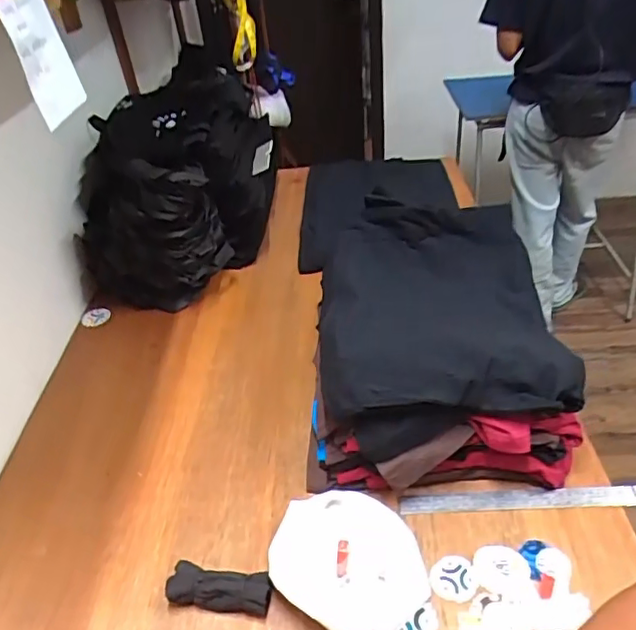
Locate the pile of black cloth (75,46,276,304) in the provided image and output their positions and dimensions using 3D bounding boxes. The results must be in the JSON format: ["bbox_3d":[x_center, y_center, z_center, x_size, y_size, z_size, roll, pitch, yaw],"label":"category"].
[{"bbox_3d":[-0.302,-0.270,1.262,0.389,0.300,0.533,-4,38,3],"label":"pile of black cloth"}]

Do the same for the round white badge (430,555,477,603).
[{"bbox_3d":[0.167,0.325,0.712,0.054,0.005,0.056,-4,38,3],"label":"round white badge"}]

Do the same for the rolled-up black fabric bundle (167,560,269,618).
[{"bbox_3d":[-0.119,0.333,0.702,0.125,0.030,0.043,1,39,9],"label":"rolled-up black fabric bundle"}]

